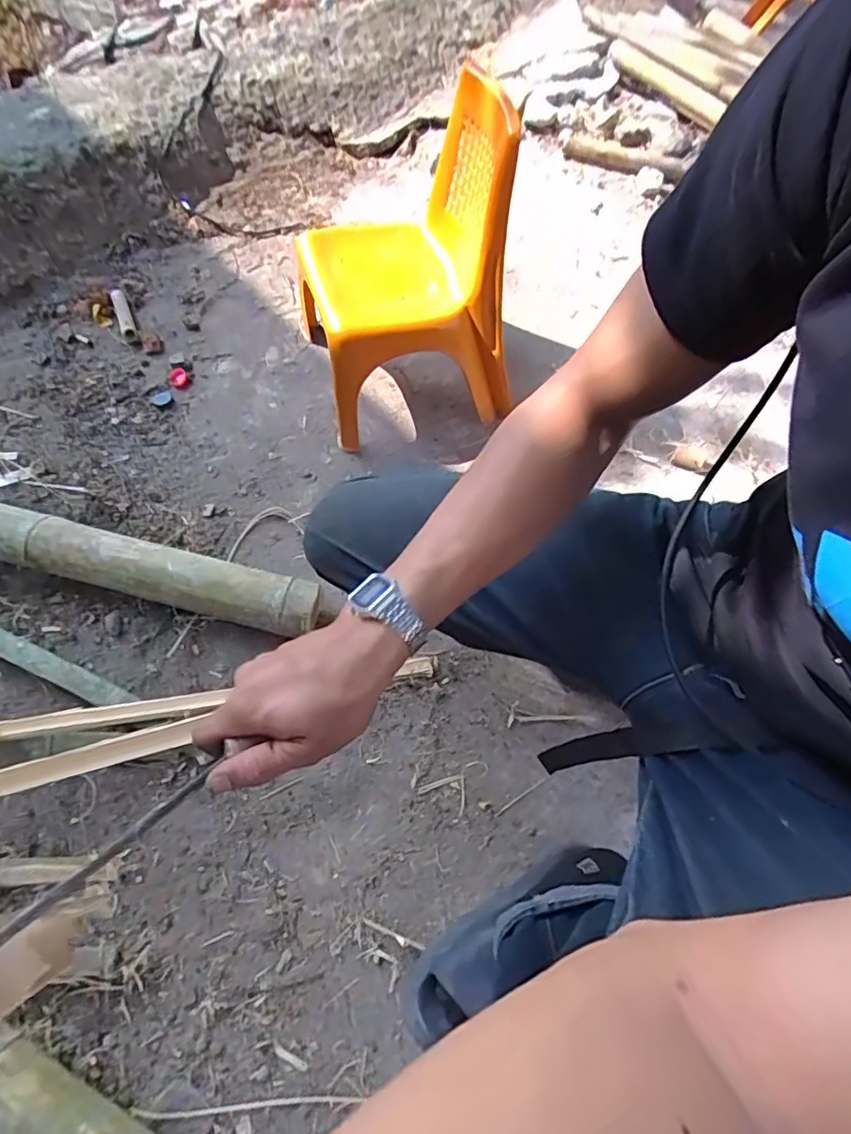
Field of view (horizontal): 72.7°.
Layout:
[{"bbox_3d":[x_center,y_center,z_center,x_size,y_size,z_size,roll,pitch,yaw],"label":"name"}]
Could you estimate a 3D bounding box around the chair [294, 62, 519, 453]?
[{"bbox_3d":[-0.032,-0.433,0.876,0.282,0.397,0.286,-12,66,-8],"label":"chair"}]

